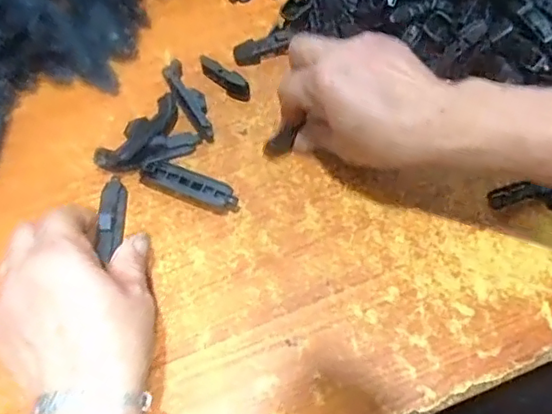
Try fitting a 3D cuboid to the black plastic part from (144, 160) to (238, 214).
[{"bbox_3d":[-0.061,-0.015,0.413,0.073,0.017,0.017,22,65,12],"label":"black plastic part"}]

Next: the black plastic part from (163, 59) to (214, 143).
[{"bbox_3d":[-0.065,-0.081,0.447,0.017,0.017,0.071,-28,65,-13],"label":"black plastic part"}]

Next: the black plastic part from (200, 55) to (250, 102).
[{"bbox_3d":[-0.040,-0.101,0.456,0.011,0.017,0.049,-40,69,-18],"label":"black plastic part"}]

